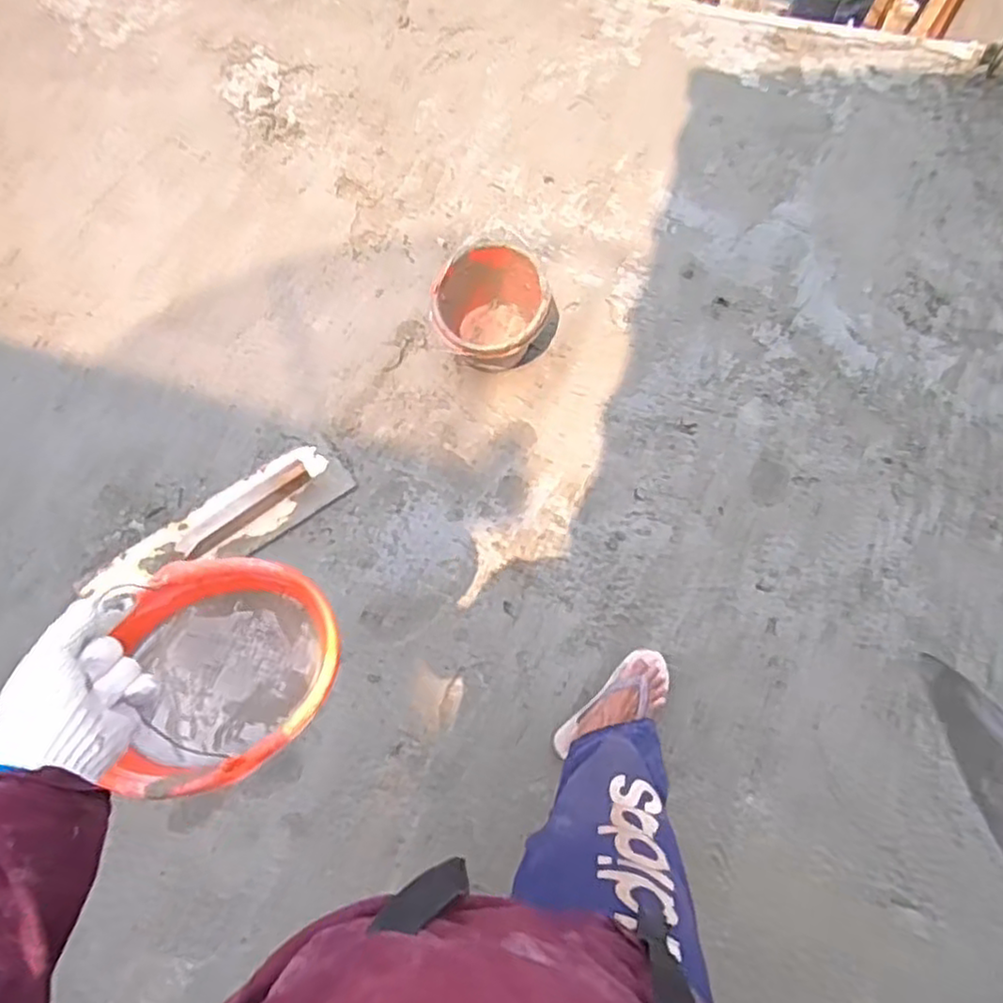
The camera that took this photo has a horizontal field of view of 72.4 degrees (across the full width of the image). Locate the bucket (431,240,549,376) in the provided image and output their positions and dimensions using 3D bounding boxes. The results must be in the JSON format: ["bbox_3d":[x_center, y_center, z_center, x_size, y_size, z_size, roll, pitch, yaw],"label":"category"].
[{"bbox_3d":[-0.023,-0.394,1.464,0.226,0.200,0.252,-1,71,0],"label":"bucket"}]

